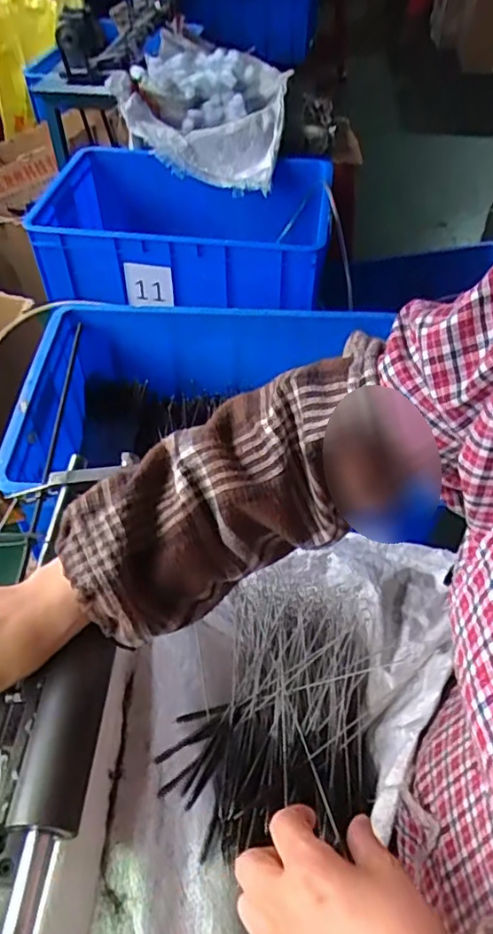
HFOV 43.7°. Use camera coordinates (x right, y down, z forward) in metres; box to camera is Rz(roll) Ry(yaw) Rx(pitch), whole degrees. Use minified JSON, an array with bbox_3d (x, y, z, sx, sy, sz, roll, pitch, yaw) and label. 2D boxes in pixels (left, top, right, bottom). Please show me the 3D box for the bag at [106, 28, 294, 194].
[{"bbox_3d":[-0.085,-0.889,1.488,0.367,0.182,0.509,5,49,4],"label":"bag"}]

